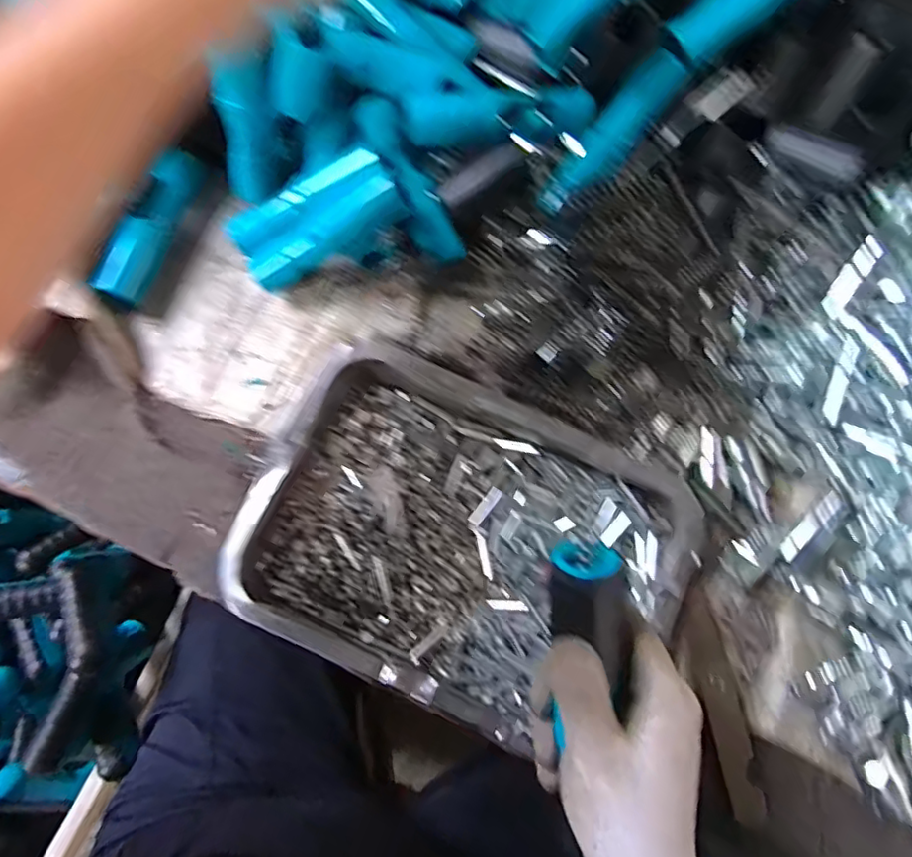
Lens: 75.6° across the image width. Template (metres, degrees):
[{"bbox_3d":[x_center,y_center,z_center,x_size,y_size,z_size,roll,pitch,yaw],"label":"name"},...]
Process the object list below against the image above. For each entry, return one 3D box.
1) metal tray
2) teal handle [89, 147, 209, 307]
[{"bbox_3d":[0.005,0.072,0.360,0.253,0.030,0.183,24,78,6],"label":"metal tray"},{"bbox_3d":[-0.215,-0.144,0.419,0.022,0.029,0.116,22,78,6],"label":"teal handle"}]

